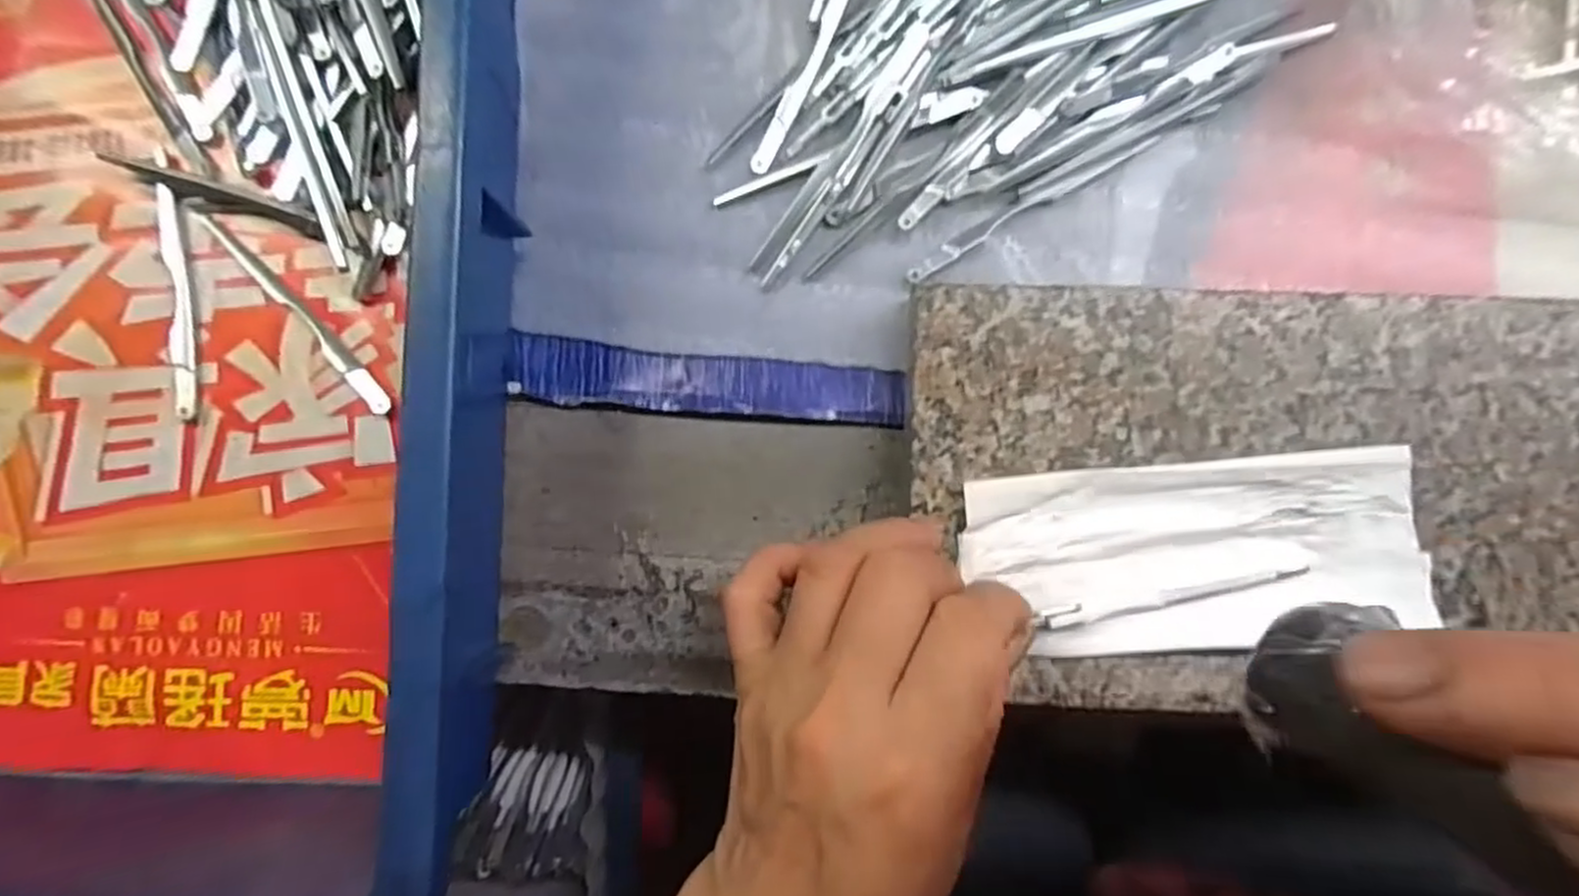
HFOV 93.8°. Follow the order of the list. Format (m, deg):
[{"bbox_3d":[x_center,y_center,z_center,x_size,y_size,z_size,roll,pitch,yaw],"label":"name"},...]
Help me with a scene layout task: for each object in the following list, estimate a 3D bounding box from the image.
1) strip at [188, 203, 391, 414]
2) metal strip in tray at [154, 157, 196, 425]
[{"bbox_3d":[-0.185,-0.053,0.273,0.008,0.004,0.109,-44,86,-1],"label":"strip"},{"bbox_3d":[-0.228,-0.061,0.275,0.010,0.006,0.101,-7,86,1],"label":"metal strip in tray"}]

